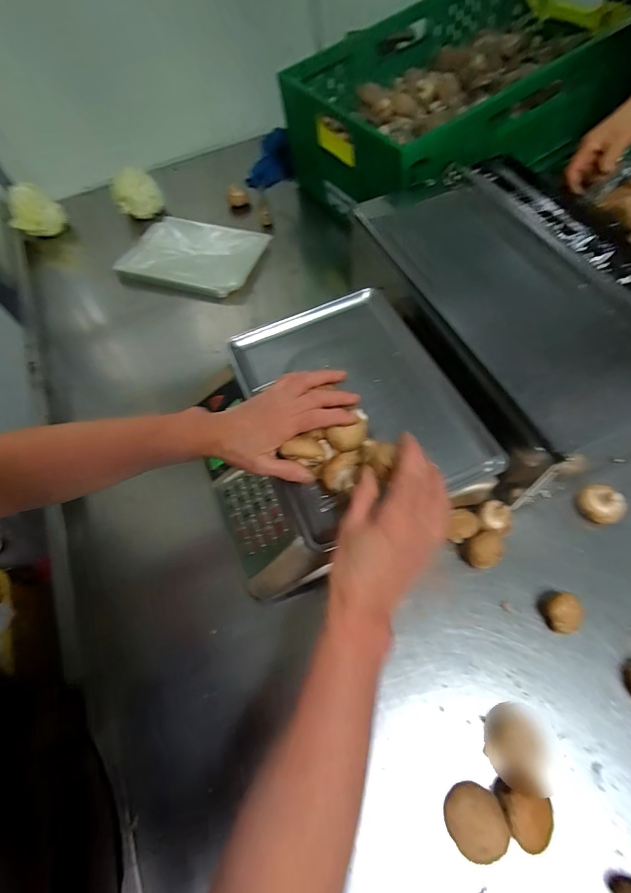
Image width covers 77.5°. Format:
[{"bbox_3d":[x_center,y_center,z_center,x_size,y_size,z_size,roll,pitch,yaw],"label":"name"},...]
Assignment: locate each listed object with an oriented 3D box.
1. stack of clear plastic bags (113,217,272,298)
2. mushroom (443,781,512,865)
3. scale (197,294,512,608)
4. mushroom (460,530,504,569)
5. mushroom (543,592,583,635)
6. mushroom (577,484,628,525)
[{"bbox_3d":[-0.280,-0.444,0.892,0.335,0.026,0.215,18,64,15],"label":"stack of clear plastic bags"},{"bbox_3d":[0.147,0.344,0.361,0.050,0.023,0.051,-1,60,3],"label":"mushroom"},{"bbox_3d":[0.010,-0.030,0.528,0.339,0.105,0.342,-23,62,-9],"label":"scale"},{"bbox_3d":[0.205,0.130,0.483,0.046,0.043,0.039,-19,61,-5],"label":"mushroom"},{"bbox_3d":[0.280,0.189,0.445,0.034,0.030,0.038,-16,61,-6],"label":"mushroom"},{"bbox_3d":[0.365,0.074,0.503,0.040,0.042,0.050,-19,61,-7],"label":"mushroom"}]

